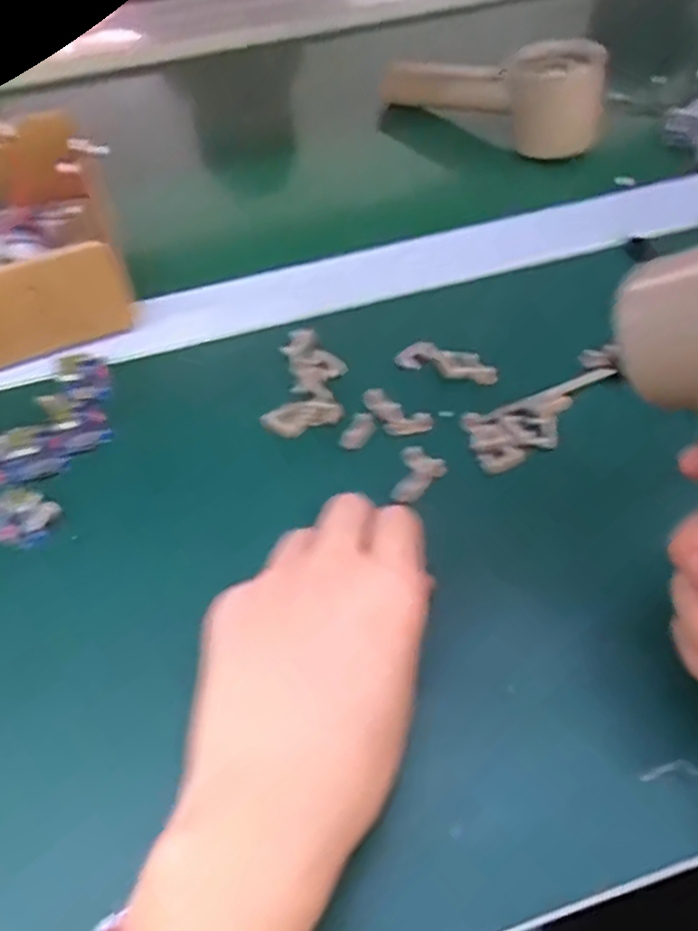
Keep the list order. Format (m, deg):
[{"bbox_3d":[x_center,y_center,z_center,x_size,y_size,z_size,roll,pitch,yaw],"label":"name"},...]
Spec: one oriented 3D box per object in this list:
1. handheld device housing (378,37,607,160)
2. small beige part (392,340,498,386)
[{"bbox_3d":[0.104,-0.271,0.503,0.165,0.058,0.047,34,62,23],"label":"handheld device housing"},{"bbox_3d":[0.052,-0.054,0.376,0.052,0.010,0.013,13,56,10],"label":"small beige part"}]

